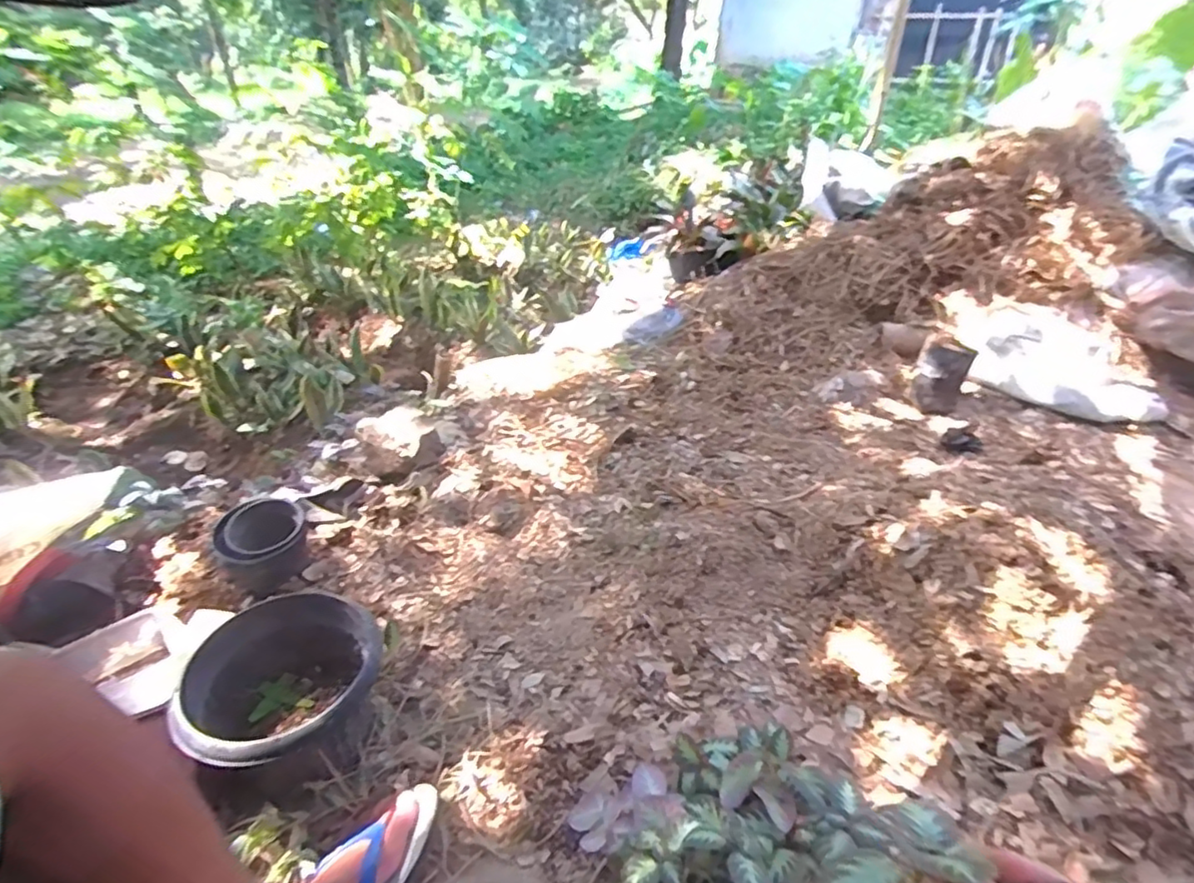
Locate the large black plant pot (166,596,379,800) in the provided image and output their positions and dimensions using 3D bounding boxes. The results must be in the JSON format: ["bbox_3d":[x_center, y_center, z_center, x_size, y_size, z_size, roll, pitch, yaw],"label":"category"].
[{"bbox_3d":[-0.399,0.337,0.808,0.219,0.160,0.220,2,36,-2],"label":"large black plant pot"}]

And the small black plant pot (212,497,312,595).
[{"bbox_3d":[-0.603,0.195,1.117,0.138,0.125,0.140,2,36,-2],"label":"small black plant pot"}]

